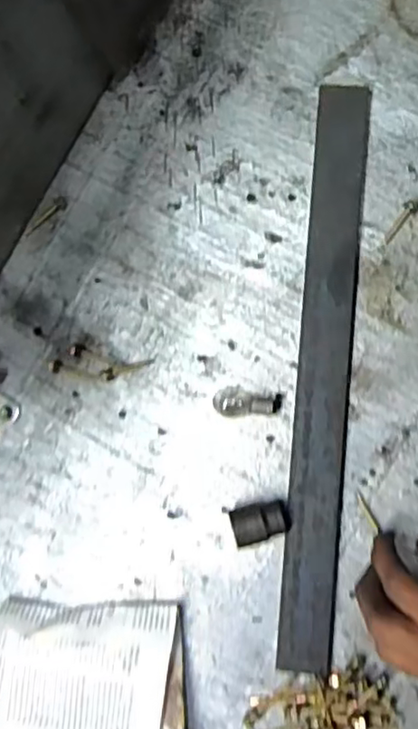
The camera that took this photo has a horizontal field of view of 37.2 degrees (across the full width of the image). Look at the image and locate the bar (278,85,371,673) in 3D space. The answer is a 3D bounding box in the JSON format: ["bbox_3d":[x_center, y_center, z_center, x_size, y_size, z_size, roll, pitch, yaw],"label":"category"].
[{"bbox_3d":[0.088,0.005,0.470,0.041,0.011,0.431,4,87,7],"label":"bar"}]

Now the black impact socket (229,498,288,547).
[{"bbox_3d":[0.038,0.116,0.461,0.039,0.030,0.026,-15,84,6],"label":"black impact socket"}]

